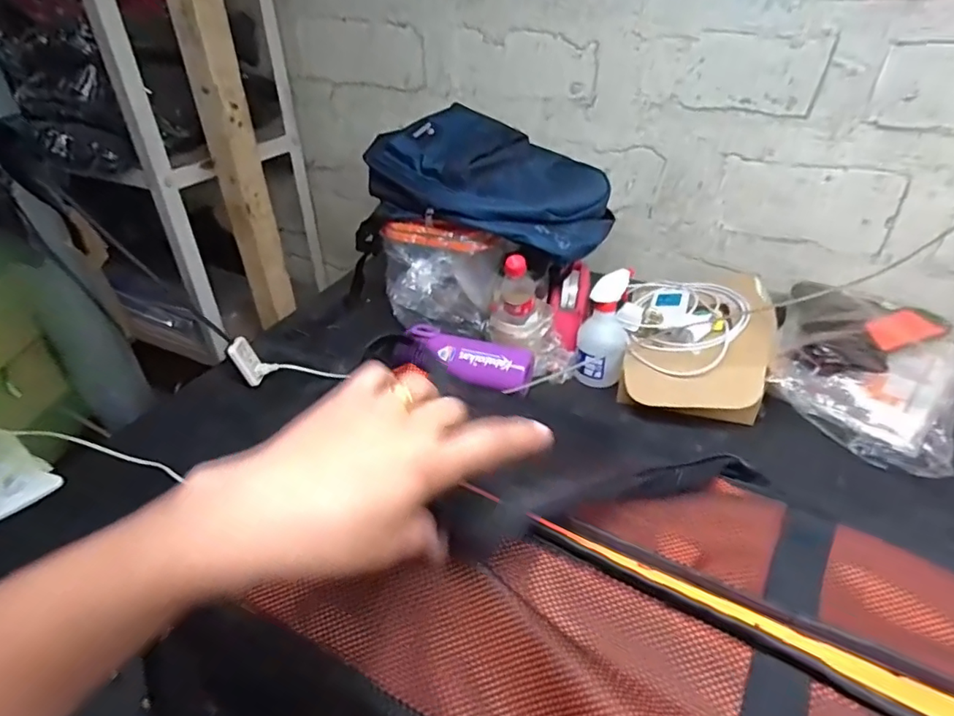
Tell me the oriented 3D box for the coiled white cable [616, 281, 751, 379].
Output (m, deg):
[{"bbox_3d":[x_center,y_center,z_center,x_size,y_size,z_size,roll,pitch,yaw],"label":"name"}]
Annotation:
[{"bbox_3d":[0.337,-0.066,0.914,0.192,0.044,0.276,13,38,19],"label":"coiled white cable"}]

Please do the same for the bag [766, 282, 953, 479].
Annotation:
[{"bbox_3d":[0.622,-0.012,0.876,0.279,0.120,0.393,26,44,33],"label":"bag"}]

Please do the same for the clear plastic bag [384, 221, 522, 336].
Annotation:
[{"bbox_3d":[-0.070,-0.137,0.974,0.242,0.185,0.115,10,37,15],"label":"clear plastic bag"}]

